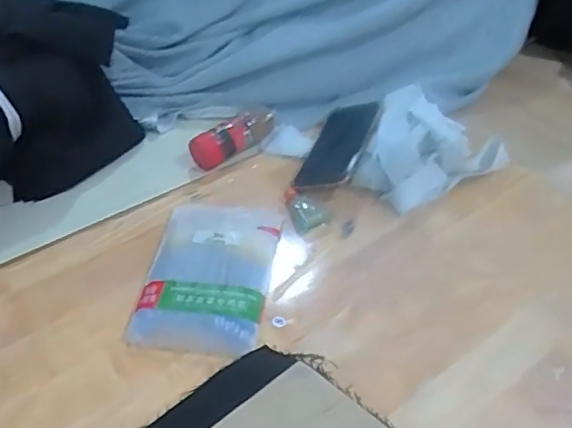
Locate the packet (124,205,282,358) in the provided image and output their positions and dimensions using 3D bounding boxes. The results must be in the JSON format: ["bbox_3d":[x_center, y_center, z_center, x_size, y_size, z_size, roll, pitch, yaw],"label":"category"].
[{"bbox_3d":[-0.071,0.052,0.544,0.114,0.019,0.177,4,41,7],"label":"packet"}]

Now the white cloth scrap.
[{"bbox_3d":[0.160,-0.068,0.639,0.146,0.065,0.148,17,44,21],"label":"white cloth scrap"}]

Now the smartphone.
[{"bbox_3d":[0.060,-0.077,0.660,0.072,0.011,0.134,3,54,34],"label":"smartphone"}]

